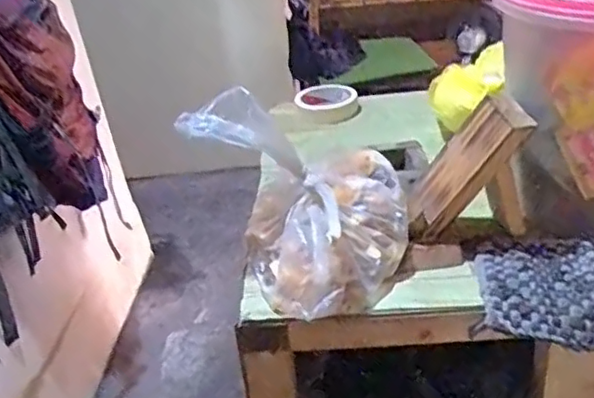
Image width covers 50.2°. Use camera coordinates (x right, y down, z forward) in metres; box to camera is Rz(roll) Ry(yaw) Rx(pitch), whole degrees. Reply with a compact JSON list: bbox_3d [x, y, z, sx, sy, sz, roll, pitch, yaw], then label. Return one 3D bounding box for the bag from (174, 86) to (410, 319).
[{"bbox_3d":[0.017,-0.016,0.629,0.173,0.144,0.206,-21,33,-22],"label":"bag"}]

